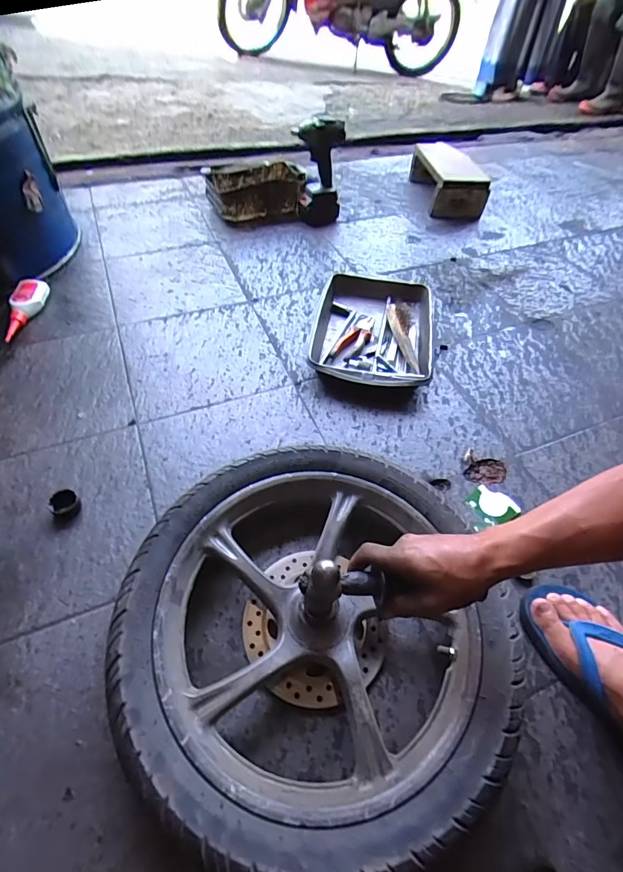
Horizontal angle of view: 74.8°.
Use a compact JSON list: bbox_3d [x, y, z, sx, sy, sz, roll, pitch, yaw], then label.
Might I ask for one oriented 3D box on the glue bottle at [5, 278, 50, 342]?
[{"bbox_3d":[-0.622,-0.274,0.877,0.060,0.040,0.180,-1,53,-3],"label":"glue bottle"}]

